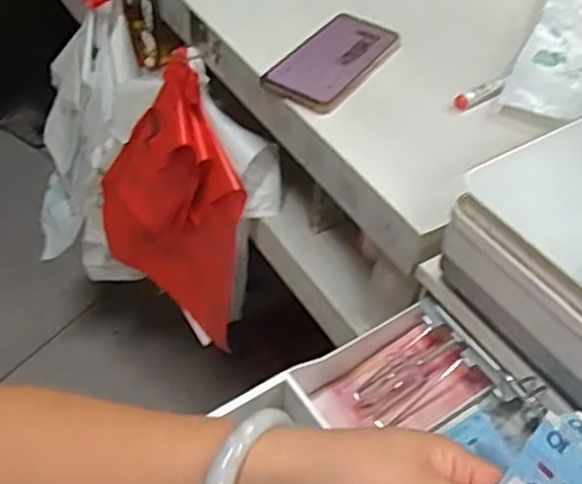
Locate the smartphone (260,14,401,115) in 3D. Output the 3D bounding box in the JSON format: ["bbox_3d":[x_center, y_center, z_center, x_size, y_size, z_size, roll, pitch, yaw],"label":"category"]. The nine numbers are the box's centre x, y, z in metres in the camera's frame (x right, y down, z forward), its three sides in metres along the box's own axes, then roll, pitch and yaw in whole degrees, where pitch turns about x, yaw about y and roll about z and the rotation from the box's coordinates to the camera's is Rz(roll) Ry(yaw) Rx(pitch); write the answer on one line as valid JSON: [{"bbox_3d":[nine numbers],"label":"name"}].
[{"bbox_3d":[0.044,-0.184,0.690,0.078,0.009,0.164,27,50,18],"label":"smartphone"}]

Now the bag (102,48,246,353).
[{"bbox_3d":[-0.159,-0.046,0.879,0.093,0.340,0.257,-22,53,-24],"label":"bag"}]

